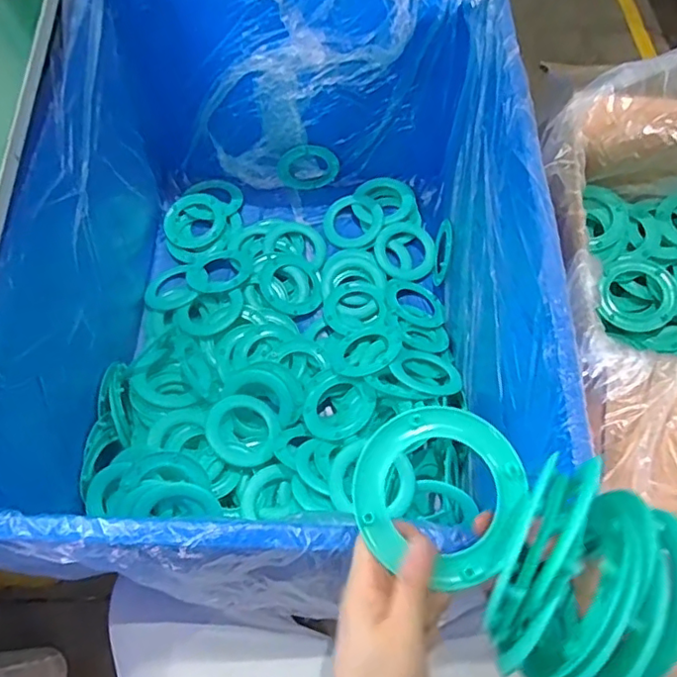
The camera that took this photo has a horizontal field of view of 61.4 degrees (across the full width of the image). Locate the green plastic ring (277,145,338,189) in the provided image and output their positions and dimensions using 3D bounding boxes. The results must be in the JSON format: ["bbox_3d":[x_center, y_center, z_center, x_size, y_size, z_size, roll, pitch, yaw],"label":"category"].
[{"bbox_3d":[-0.054,-0.302,1.011,0.107,0.104,0.012,0,65,-3],"label":"green plastic ring"}]

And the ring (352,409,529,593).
[{"bbox_3d":[0.063,0.092,0.352,0.104,0.015,0.100,1,65,-2],"label":"ring"}]

